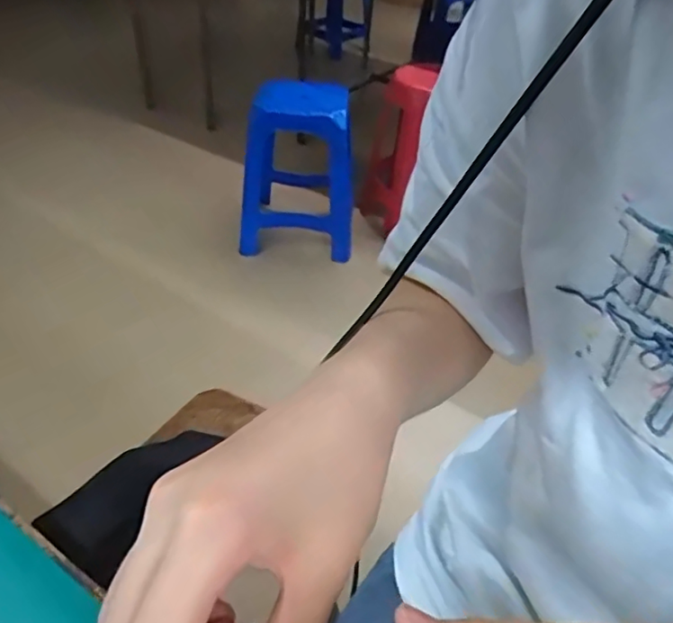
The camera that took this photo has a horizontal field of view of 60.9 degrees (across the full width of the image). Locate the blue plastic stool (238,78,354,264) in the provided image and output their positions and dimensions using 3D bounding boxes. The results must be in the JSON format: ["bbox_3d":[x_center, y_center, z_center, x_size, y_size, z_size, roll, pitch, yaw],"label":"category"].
[{"bbox_3d":[-0.115,-0.443,1.695,0.324,0.470,0.342,1,39,-3],"label":"blue plastic stool"}]

